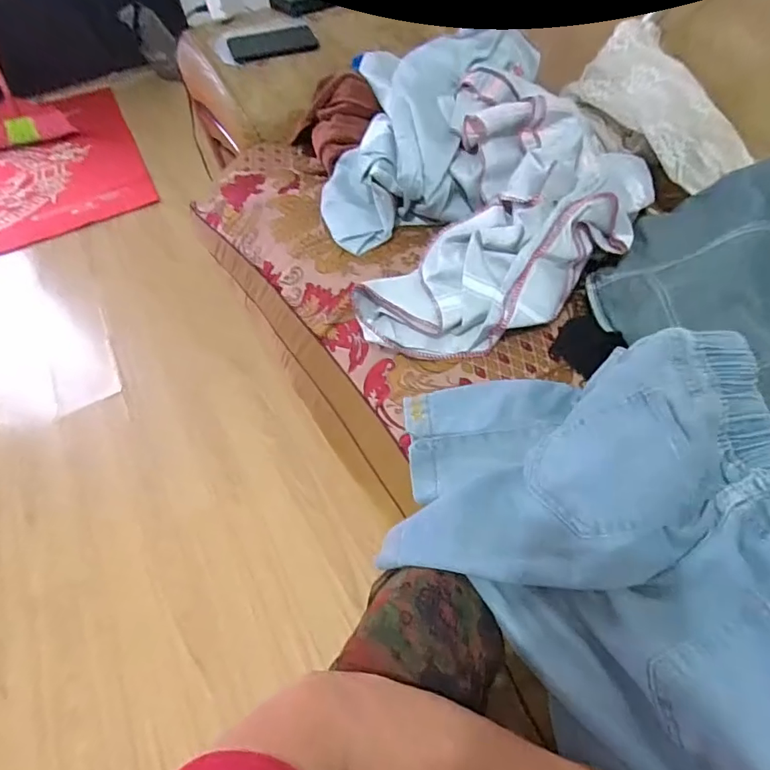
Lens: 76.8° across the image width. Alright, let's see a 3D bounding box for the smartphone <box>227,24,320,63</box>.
[{"bbox_3d":[-0.211,-0.642,0.910,0.160,0.006,0.077,-19,71,-12],"label":"smartphone"}]

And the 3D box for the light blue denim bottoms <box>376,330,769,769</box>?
[{"bbox_3d":[0.214,0.107,0.399,0.413,0.098,0.323,25,58,23],"label":"light blue denim bottoms"}]

